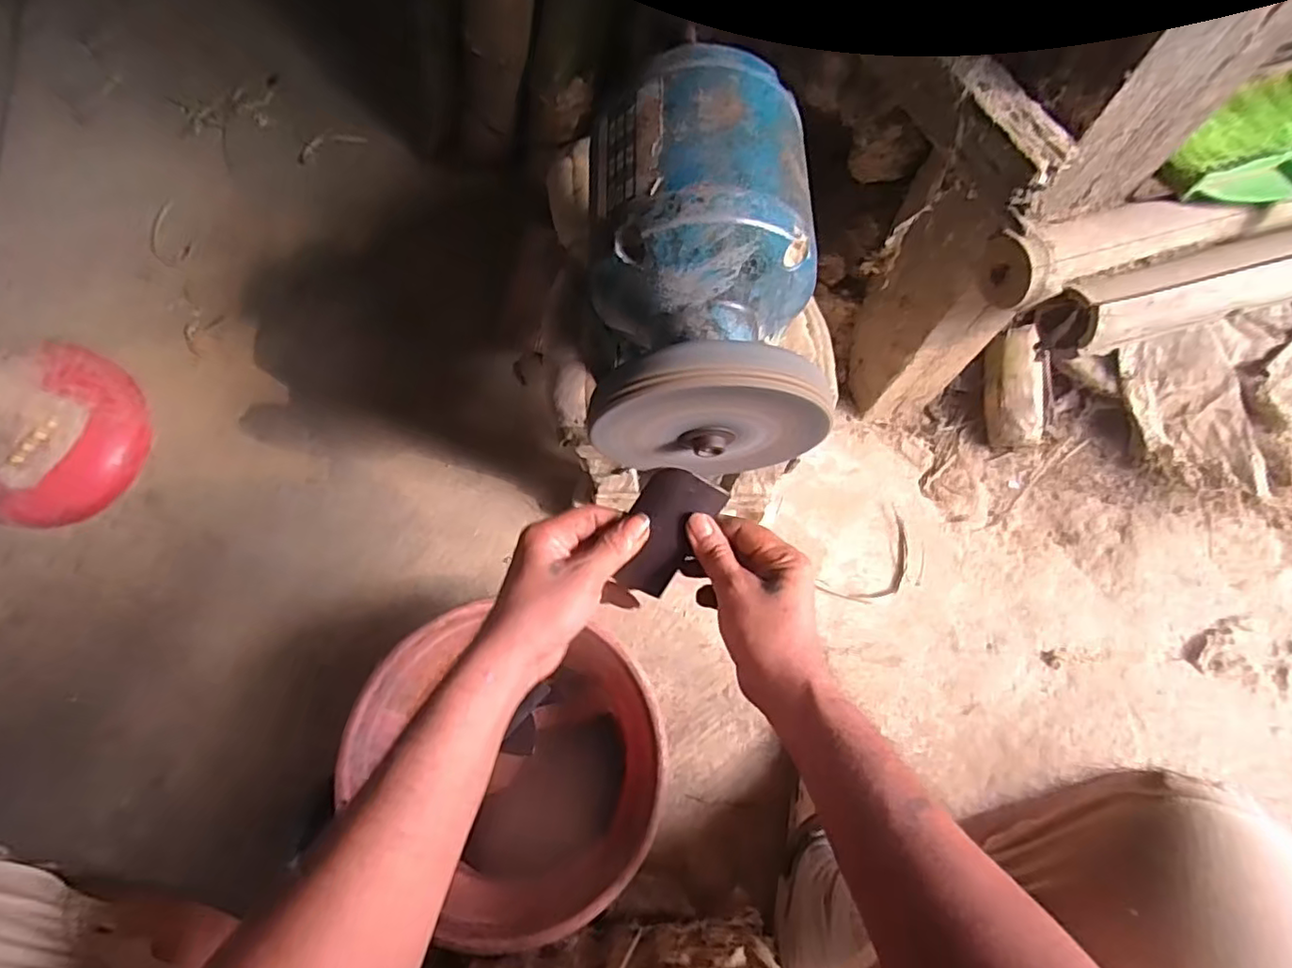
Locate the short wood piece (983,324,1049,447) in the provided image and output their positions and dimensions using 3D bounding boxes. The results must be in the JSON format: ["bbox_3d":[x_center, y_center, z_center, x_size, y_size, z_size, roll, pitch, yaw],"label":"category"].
[{"bbox_3d":[0.518,-0.133,0.870,0.078,0.052,0.162,-5,96,0],"label":"short wood piece"}]

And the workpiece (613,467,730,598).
[{"bbox_3d":[0.010,0.034,0.438,0.050,0.012,0.098,34,110,3],"label":"workpiece"}]

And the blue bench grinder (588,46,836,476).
[{"bbox_3d":[0.035,-0.135,0.398,0.143,0.124,0.224,-2,67,1],"label":"blue bench grinder"}]

